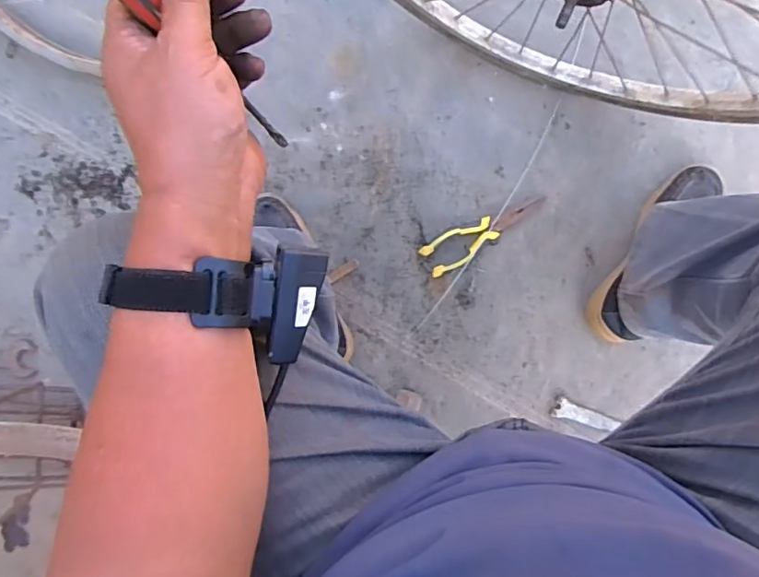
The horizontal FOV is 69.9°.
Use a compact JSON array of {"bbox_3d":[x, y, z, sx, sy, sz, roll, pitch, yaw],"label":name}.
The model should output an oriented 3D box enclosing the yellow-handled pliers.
[{"bbox_3d":[0.152,-0.082,0.795,0.184,0.016,0.049,-29,95,4],"label":"yellow-handled pliers"}]

